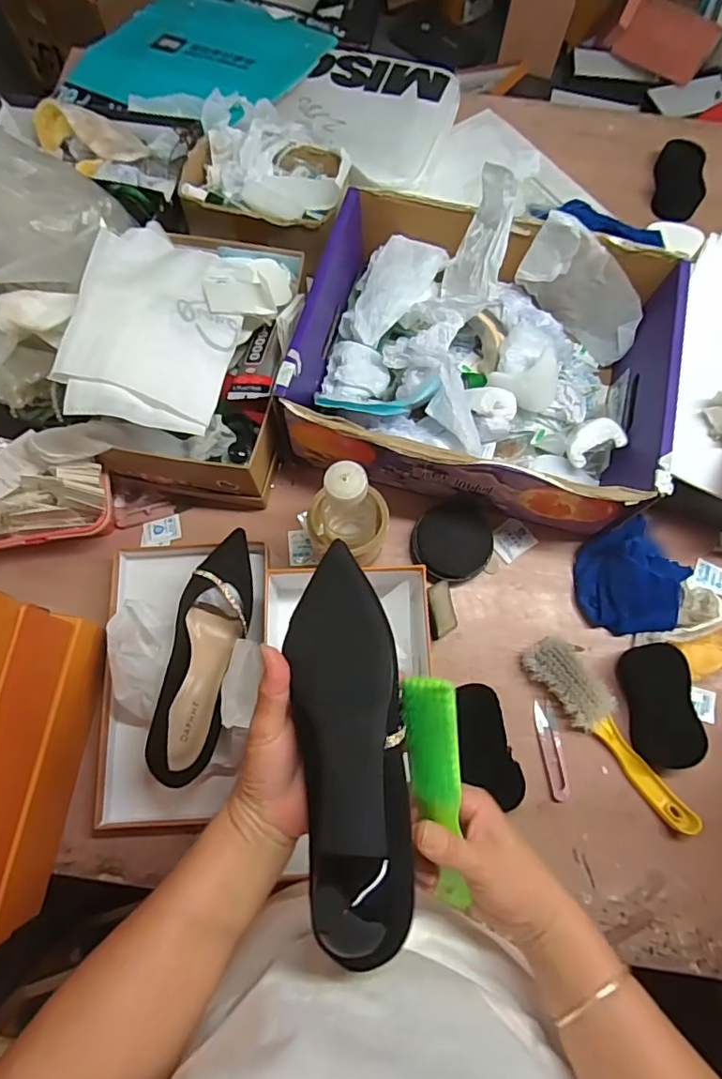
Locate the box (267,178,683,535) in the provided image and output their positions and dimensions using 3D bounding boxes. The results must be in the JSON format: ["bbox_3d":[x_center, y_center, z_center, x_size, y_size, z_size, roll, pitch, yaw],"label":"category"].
[{"bbox_3d":[0.141,-0.214,0.655,0.400,0.136,0.333,15,73,3],"label":"box"}]

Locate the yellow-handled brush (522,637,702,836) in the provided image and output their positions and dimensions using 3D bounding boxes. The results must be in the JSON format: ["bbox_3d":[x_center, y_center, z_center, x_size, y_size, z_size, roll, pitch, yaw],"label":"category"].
[{"bbox_3d":[0.268,0.206,0.591,0.049,0.029,0.230,-37,77,-11],"label":"yellow-handled brush"}]

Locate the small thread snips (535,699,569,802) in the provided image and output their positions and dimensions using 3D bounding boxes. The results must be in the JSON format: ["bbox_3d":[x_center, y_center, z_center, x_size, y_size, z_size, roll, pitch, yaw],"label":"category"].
[{"bbox_3d":[0.208,0.230,0.596,0.022,0.004,0.099,-5,73,-3],"label":"small thread snips"}]

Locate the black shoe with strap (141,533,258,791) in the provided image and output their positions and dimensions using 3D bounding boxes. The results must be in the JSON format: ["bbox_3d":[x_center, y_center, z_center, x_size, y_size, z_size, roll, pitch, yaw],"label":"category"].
[{"bbox_3d":[-0.162,0.113,0.576,0.073,0.072,0.256,5,73,0],"label":"black shoe with strap"}]

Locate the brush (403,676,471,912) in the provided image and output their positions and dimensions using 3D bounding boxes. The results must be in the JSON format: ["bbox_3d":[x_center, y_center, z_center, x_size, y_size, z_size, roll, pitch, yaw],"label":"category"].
[{"bbox_3d":[0.052,0.174,0.361,0.032,0.023,0.181,-8,105,-4],"label":"brush"}]

